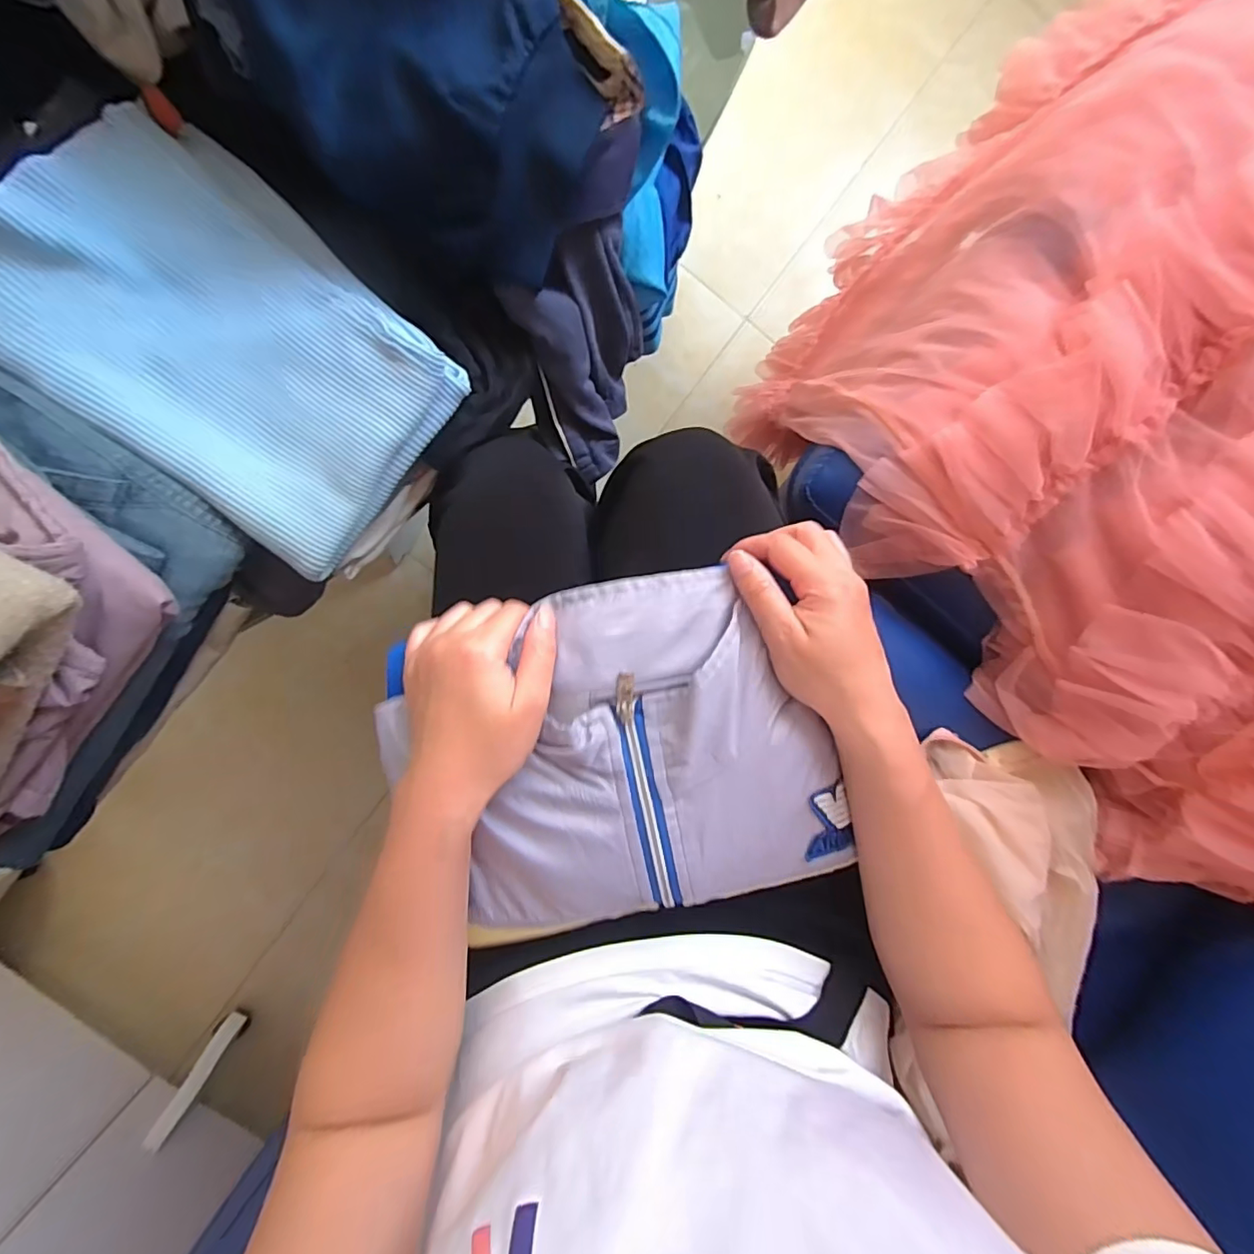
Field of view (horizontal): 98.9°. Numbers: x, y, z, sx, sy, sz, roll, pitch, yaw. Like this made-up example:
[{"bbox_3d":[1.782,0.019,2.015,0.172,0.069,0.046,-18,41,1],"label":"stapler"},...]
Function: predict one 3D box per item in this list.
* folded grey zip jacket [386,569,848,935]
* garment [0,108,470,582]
[{"bbox_3d":[-0.006,0.078,0.315,0.257,0.033,0.199,-12,96,-1],"label":"folded grey zip jacket"},{"bbox_3d":[-0.251,-0.179,0.339,0.264,0.044,0.179,37,93,-5],"label":"garment"}]

